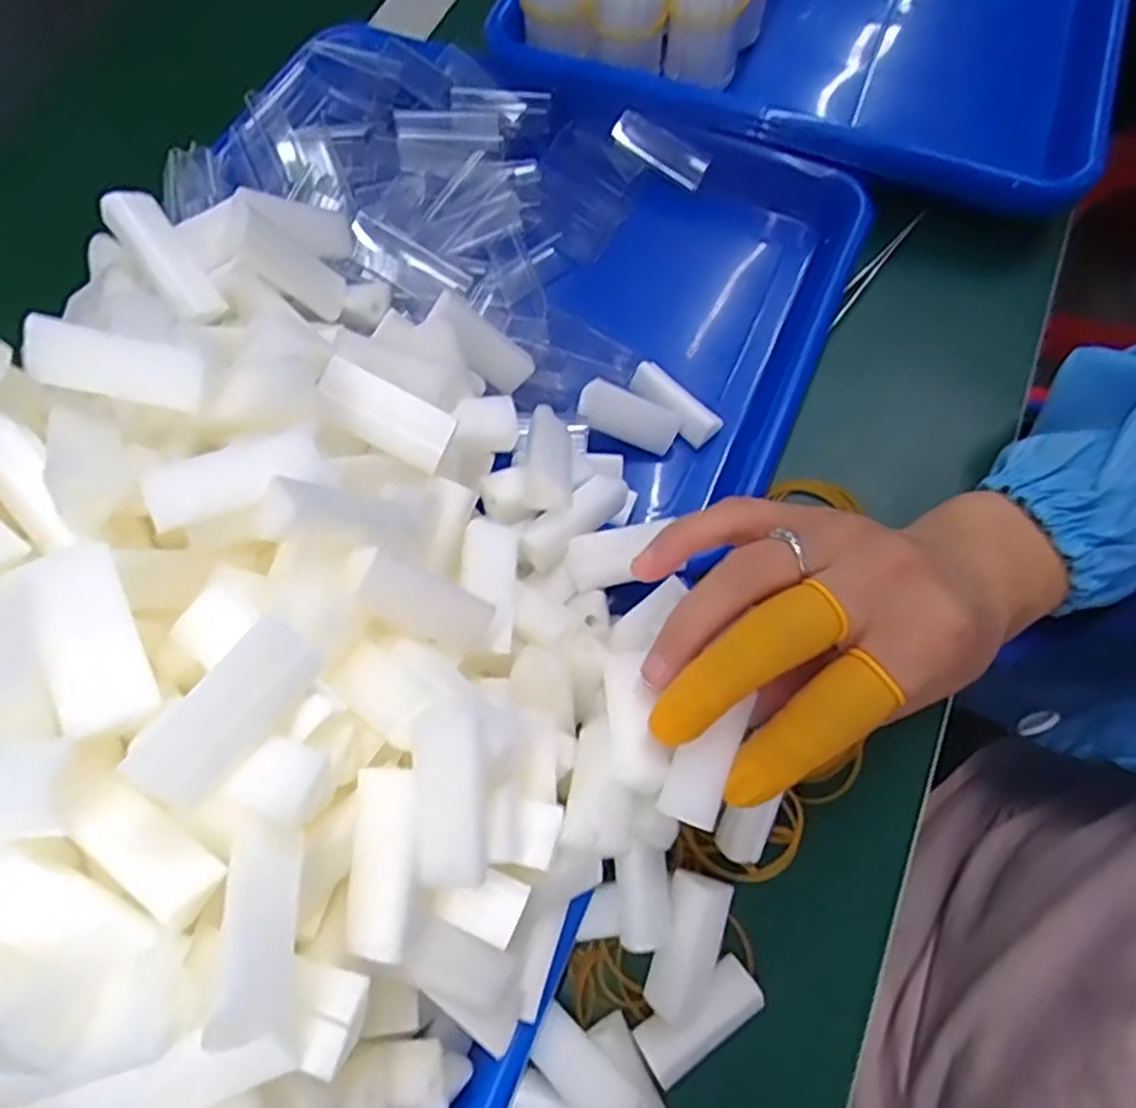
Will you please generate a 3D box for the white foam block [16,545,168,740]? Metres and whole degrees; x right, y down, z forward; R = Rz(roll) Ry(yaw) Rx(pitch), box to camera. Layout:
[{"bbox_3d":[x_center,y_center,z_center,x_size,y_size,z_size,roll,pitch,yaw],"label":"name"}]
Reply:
[{"bbox_3d":[-0.114,0.019,0.177,0.019,0.009,0.046,-25,70,-8],"label":"white foam block"}]

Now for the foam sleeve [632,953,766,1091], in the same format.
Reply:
[{"bbox_3d":[0.046,0.163,0.260,0.045,0.017,0.019,-32,71,-11],"label":"foam sleeve"}]

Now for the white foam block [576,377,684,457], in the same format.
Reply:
[{"bbox_3d":[0.028,-0.062,0.337,0.048,0.006,0.021,21,107,-19],"label":"white foam block"}]

